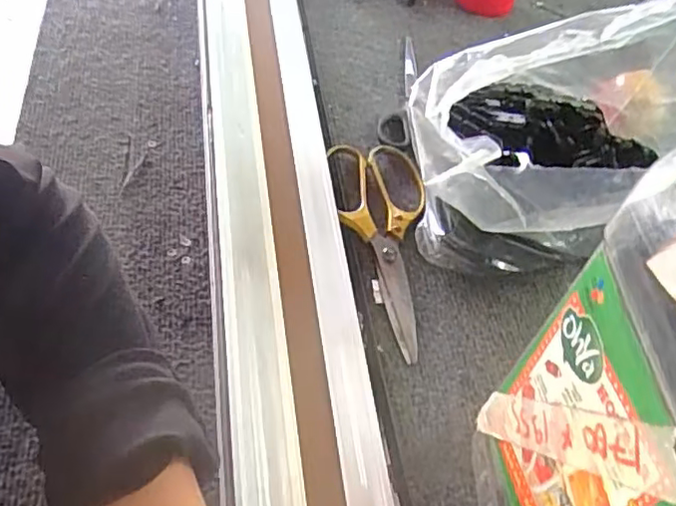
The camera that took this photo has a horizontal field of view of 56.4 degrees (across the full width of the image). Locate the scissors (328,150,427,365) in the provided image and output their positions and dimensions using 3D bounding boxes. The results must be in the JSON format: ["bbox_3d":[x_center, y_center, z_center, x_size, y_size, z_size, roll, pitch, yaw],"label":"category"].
[{"bbox_3d":[0.040,-0.012,0.483,0.073,0.012,0.200,-3,53,-7],"label":"scissors"}]

